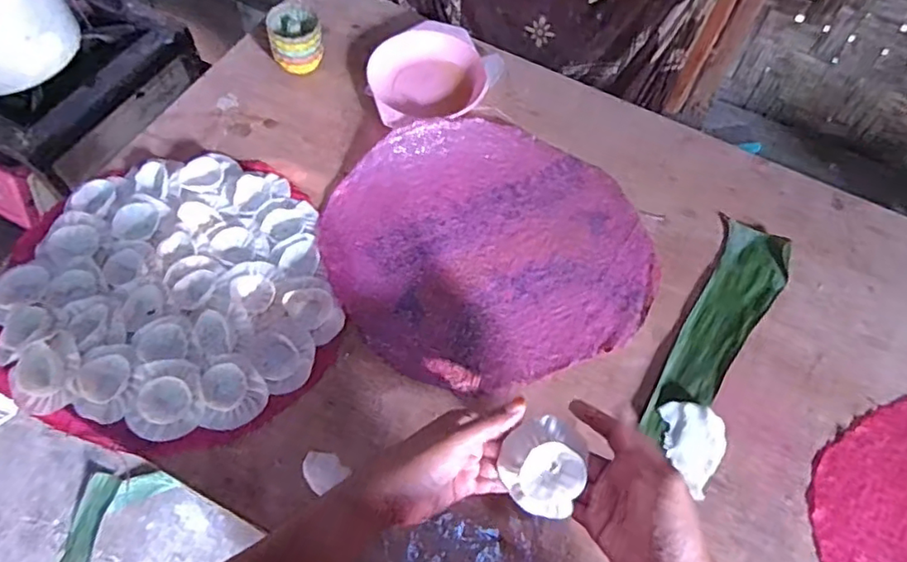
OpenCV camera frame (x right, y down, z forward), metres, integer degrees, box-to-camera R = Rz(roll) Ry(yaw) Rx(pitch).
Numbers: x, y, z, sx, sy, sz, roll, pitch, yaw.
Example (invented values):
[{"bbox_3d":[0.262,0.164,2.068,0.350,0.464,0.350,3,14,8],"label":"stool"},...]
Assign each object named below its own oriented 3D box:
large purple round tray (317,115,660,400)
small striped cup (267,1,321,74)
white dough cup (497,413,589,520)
[{"bbox_3d":[0.039,-0.046,0.646,0.335,0.025,0.318,1,63,-2],"label":"large purple round tray"},{"bbox_3d":[-0.197,-0.301,0.740,0.063,0.065,0.067,-13,64,-9],"label":"small striped cup"},{"bbox_3d":[0.069,0.143,0.459,0.059,0.029,0.071,12,63,3],"label":"white dough cup"}]

